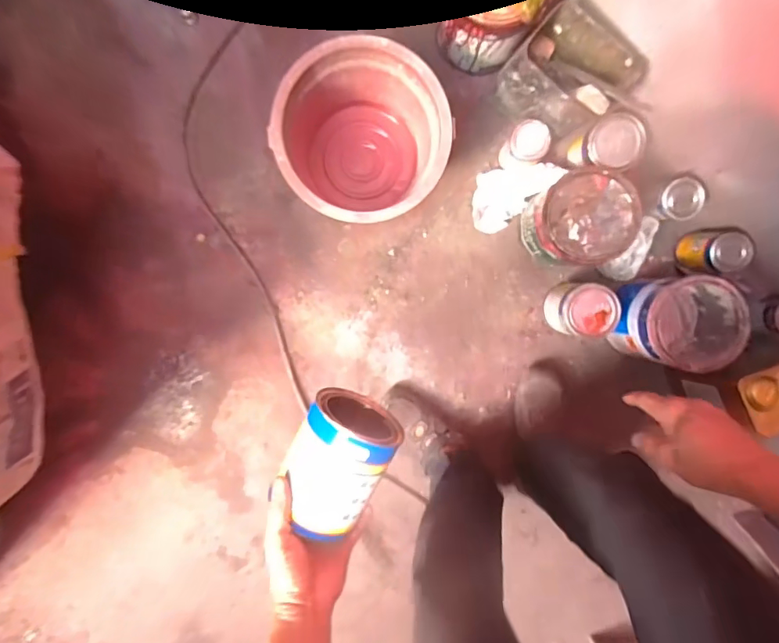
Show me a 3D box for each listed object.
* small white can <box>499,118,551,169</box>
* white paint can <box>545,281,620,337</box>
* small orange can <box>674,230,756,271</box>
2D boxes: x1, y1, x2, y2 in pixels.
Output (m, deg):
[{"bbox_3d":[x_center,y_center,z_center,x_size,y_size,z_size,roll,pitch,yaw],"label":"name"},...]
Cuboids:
[{"bbox_3d":[0.259,-0.336,0.932,0.065,0.131,0.080,-39,97,2],"label":"small white can"},{"bbox_3d":[0.372,-0.028,0.966,0.098,0.152,0.096,0,97,-1],"label":"white paint can"},{"bbox_3d":[0.632,-0.137,0.946,0.073,0.115,0.077,0,97,-1],"label":"small orange can"}]

